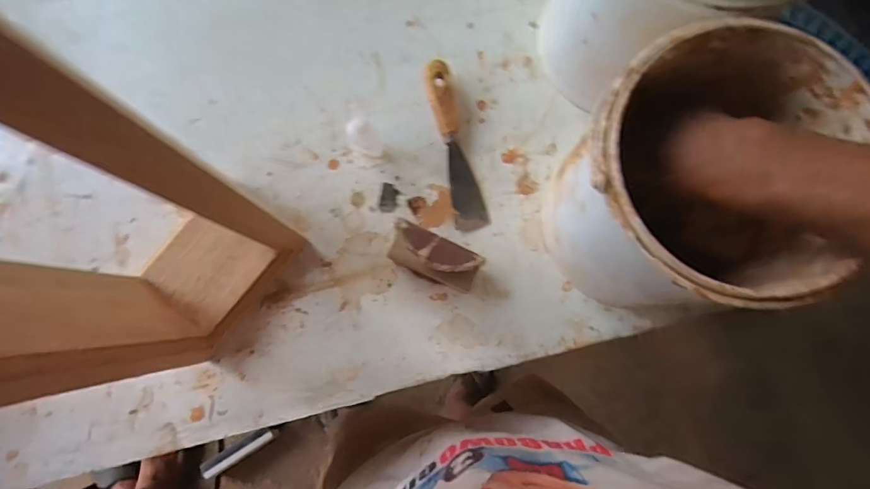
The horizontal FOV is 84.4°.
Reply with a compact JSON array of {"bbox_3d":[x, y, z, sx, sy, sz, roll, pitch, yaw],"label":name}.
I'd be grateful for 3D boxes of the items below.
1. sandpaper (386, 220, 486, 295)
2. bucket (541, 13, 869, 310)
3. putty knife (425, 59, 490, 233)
[{"bbox_3d":[-0.002,0.013,0.453,0.090,0.041,0.041,26,82,3],"label":"sandpaper"},{"bbox_3d":[0.193,-0.041,0.385,0.177,0.191,0.174,0,81,-1],"label":"bucket"},{"bbox_3d":[0.021,-0.098,0.478,0.033,0.026,0.168,-12,82,-2],"label":"putty knife"}]

